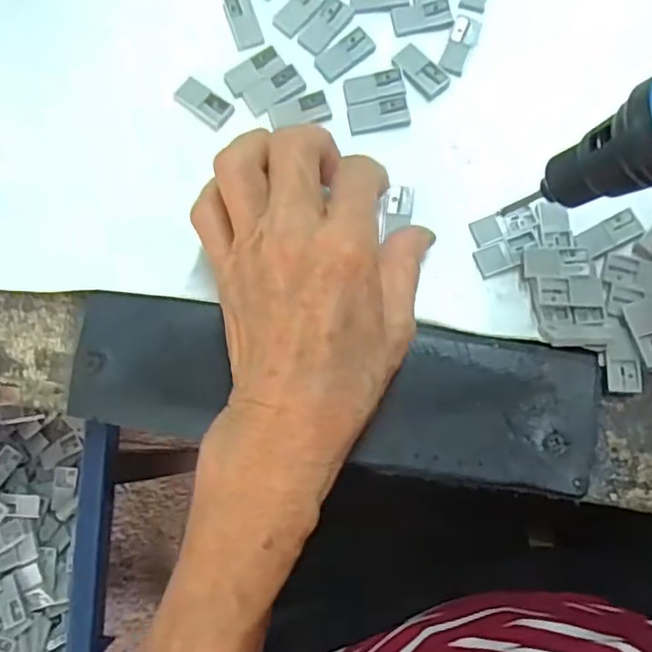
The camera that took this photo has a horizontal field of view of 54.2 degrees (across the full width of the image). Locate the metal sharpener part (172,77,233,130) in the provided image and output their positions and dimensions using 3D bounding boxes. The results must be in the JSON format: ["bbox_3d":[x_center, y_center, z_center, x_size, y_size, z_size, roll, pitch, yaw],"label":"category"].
[{"bbox_3d":[-0.056,-0.104,0.296,0.029,0.005,0.015,41,81,9],"label":"metal sharpener part"}]

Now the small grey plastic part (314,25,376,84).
[{"bbox_3d":[0.008,-0.129,0.299,0.030,0.004,0.015,-40,80,-7],"label":"small grey plastic part"}]

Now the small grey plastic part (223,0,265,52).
[{"bbox_3d":[-0.039,-0.146,0.303,0.014,0.004,0.031,-17,78,-2],"label":"small grey plastic part"}]

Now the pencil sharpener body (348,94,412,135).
[{"bbox_3d":[0.025,-0.097,0.292,0.028,0.004,0.015,-12,78,-1],"label":"pencil sharpener body"}]

